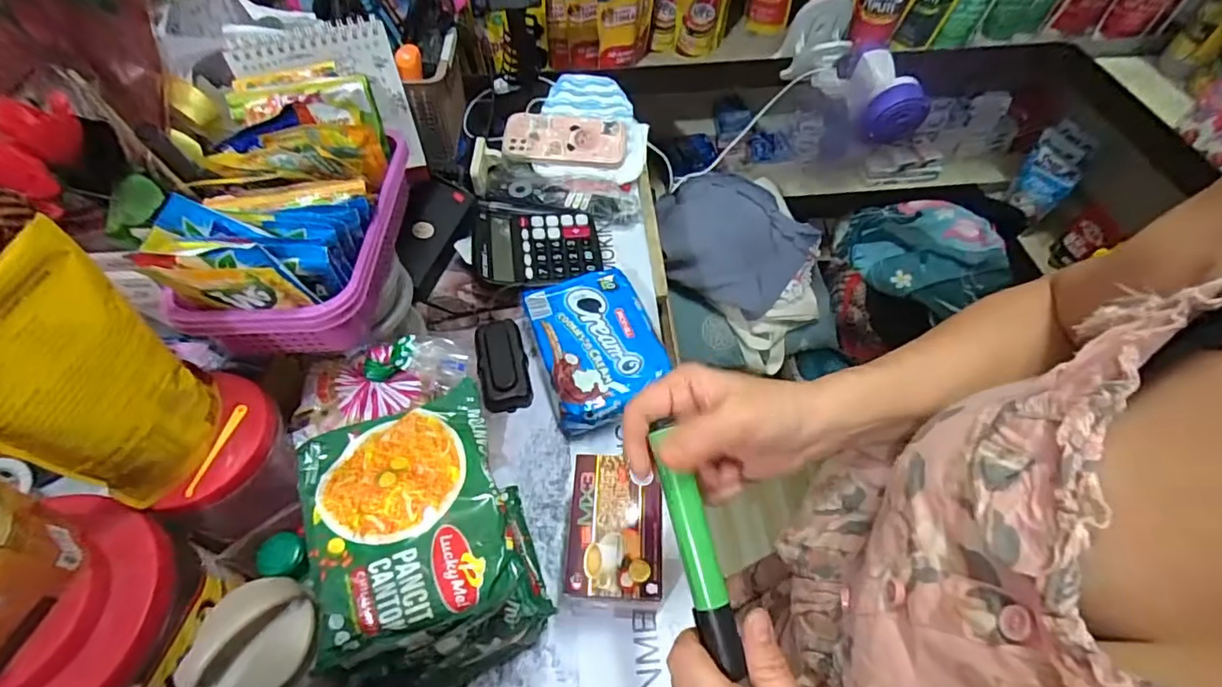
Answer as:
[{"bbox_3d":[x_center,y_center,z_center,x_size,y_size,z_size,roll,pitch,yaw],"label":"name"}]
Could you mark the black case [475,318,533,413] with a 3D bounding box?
[{"bbox_3d":[-0.119,0.017,0.601,0.051,0.026,0.112,-10,56,-7],"label":"black case"}]

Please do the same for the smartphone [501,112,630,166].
[{"bbox_3d":[-0.066,-0.289,0.772,0.168,0.011,0.089,4,65,0],"label":"smartphone"}]

